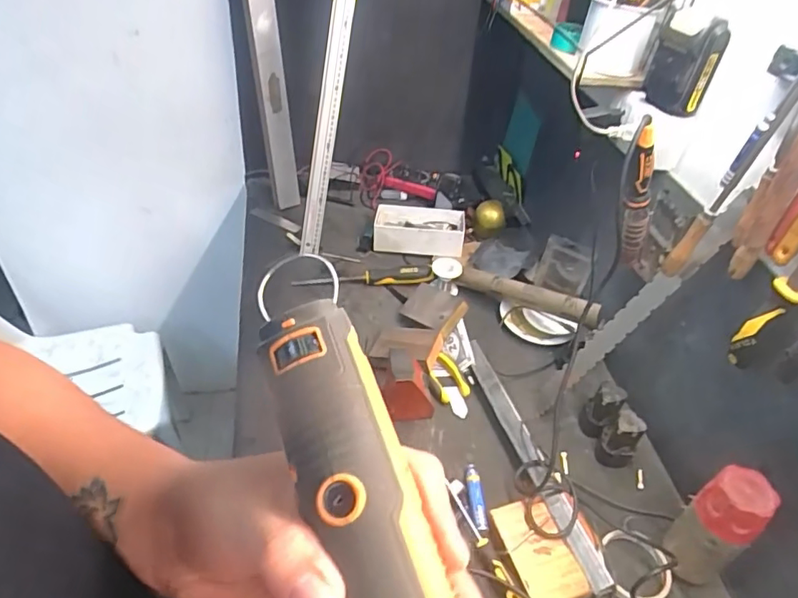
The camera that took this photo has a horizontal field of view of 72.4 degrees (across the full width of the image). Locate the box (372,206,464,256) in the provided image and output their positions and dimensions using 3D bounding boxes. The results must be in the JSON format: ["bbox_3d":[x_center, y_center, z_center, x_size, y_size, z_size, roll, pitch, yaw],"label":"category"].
[{"bbox_3d":[0.039,-0.137,1.098,0.180,0.053,0.106,9,42,3],"label":"box"}]

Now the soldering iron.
[{"bbox_3d":[0.291,-0.122,0.670,0.034,0.244,0.024,-39,55,-8],"label":"soldering iron"}]

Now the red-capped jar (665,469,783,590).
[{"bbox_3d":[0.361,0.260,0.621,0.057,0.157,0.067,-24,50,-28],"label":"red-capped jar"}]

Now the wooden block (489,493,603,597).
[{"bbox_3d":[0.188,0.298,0.655,0.120,0.013,0.119,-7,44,-14],"label":"wooden block"}]

